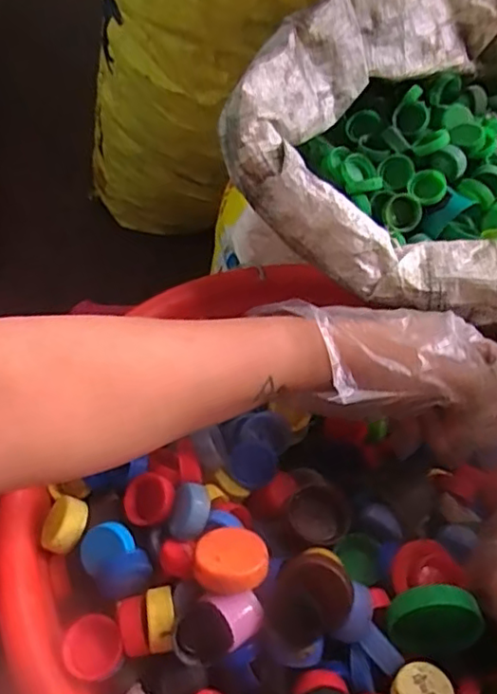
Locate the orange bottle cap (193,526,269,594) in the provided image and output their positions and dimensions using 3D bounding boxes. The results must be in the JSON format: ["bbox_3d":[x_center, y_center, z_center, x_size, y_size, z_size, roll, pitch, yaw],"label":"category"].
[{"bbox_3d":[-0.009,0.110,0.323,0.037,0.009,0.037,0,33,0],"label":"orange bottle cap"}]

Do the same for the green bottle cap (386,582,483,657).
[{"bbox_3d":[0.100,0.147,0.329,0.049,0.040,0.010,-2,19,1],"label":"green bottle cap"}]

